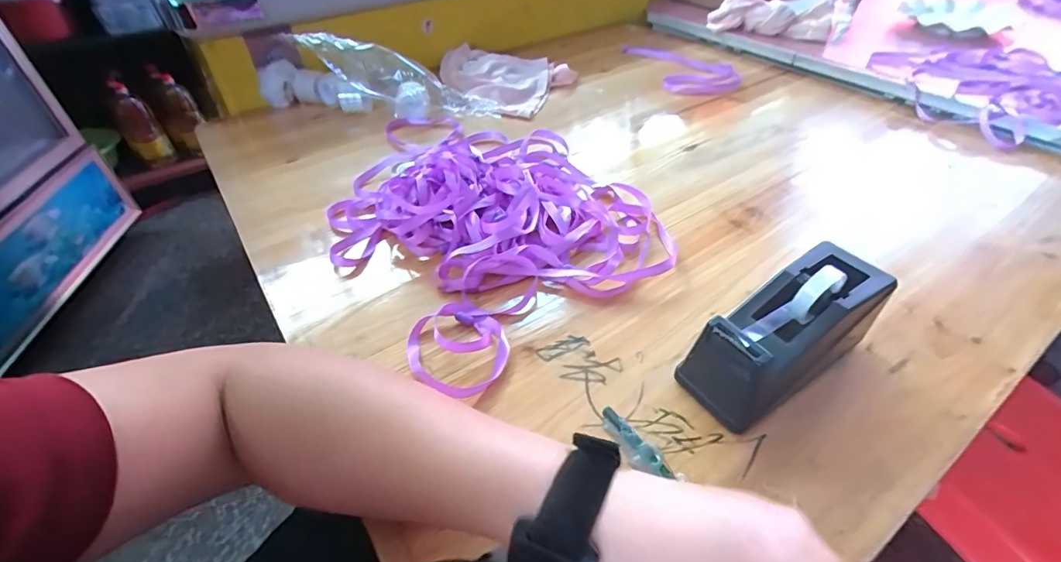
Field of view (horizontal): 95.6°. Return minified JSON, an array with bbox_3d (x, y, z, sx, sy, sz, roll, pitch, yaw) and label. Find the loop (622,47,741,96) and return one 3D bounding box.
[{"bbox_3d":[0.256,-0.372,0.830,0.135,0.008,0.245,-15,45,-13],"label":"loop"}]

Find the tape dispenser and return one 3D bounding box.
[{"bbox_3d":[0.181,0.037,0.342,0.152,0.074,0.061,-24,48,-22],"label":"tape dispenser"}]

